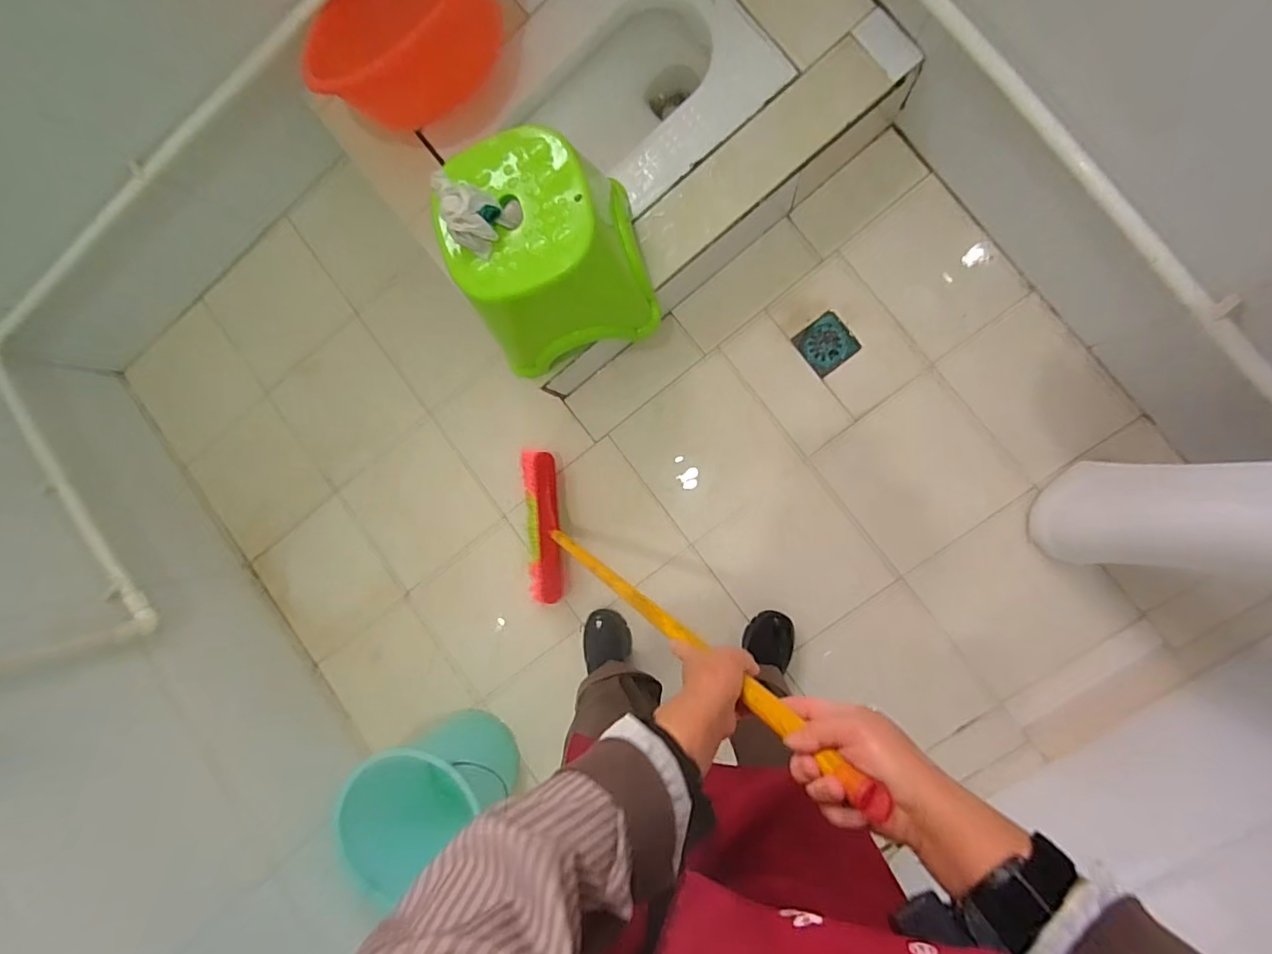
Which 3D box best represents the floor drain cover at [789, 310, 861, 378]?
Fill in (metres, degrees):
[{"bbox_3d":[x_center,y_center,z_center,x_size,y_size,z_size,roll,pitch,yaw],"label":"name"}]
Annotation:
[{"bbox_3d":[0.393,-0.274,1.117,0.099,0.012,0.103,-38,85,7],"label":"floor drain cover"}]

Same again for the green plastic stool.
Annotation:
[{"bbox_3d":[-0.137,-0.358,0.862,0.287,0.287,0.248,-18,83,5],"label":"green plastic stool"}]

